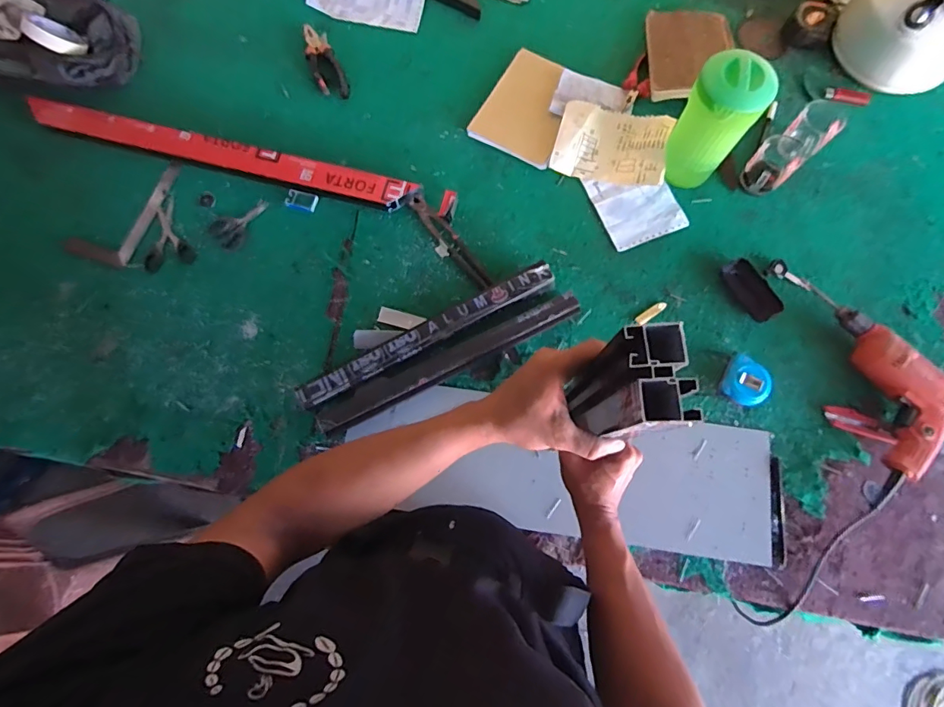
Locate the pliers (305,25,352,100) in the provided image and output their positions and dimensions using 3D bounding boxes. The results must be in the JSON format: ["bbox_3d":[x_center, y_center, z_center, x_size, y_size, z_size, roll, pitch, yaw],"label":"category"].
[{"bbox_3d":[-0.287,-0.564,0.910,0.053,0.014,0.179,-24,78,-4],"label":"pliers"}]

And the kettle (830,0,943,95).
[{"bbox_3d":[0.776,-0.584,0.818,0.195,0.162,0.184,5,77,3],"label":"kettle"}]

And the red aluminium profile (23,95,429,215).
[{"bbox_3d":[-0.456,-0.366,0.855,0.733,0.043,0.065,14,78,5],"label":"red aluminium profile"}]

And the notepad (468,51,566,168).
[{"bbox_3d":[0.108,-0.457,0.875,0.157,0.008,0.197,30,84,8],"label":"notepad"}]

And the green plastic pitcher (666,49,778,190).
[{"bbox_3d":[0.384,-0.365,0.764,0.104,0.201,0.101,0,77,1],"label":"green plastic pitcher"}]

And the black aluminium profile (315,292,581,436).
[{"bbox_3d":[-0.036,0.012,0.762,0.443,0.047,0.056,-25,78,-4],"label":"black aluminium profile"}]

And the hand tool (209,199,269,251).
[{"bbox_3d":[-0.418,-0.241,0.849,0.108,0.011,0.071,-44,80,-8],"label":"hand tool"}]

